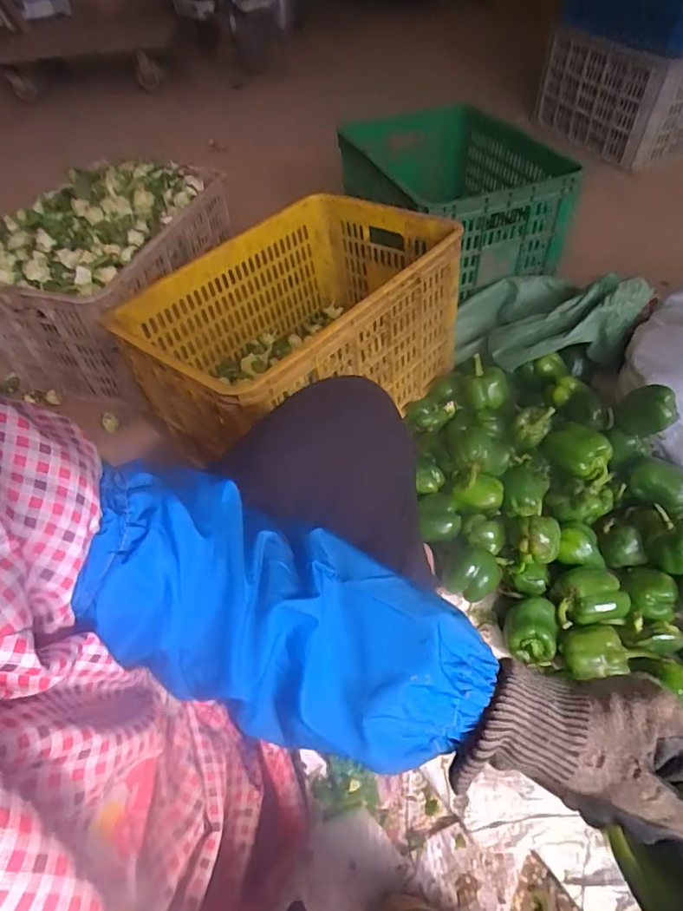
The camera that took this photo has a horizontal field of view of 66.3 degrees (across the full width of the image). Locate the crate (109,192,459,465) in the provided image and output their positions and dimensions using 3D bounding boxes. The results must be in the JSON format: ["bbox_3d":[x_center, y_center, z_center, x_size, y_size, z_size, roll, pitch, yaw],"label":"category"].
[{"bbox_3d":[-0.076,-0.232,0.949,0.551,0.260,0.383,-36,58,-23],"label":"crate"}]

